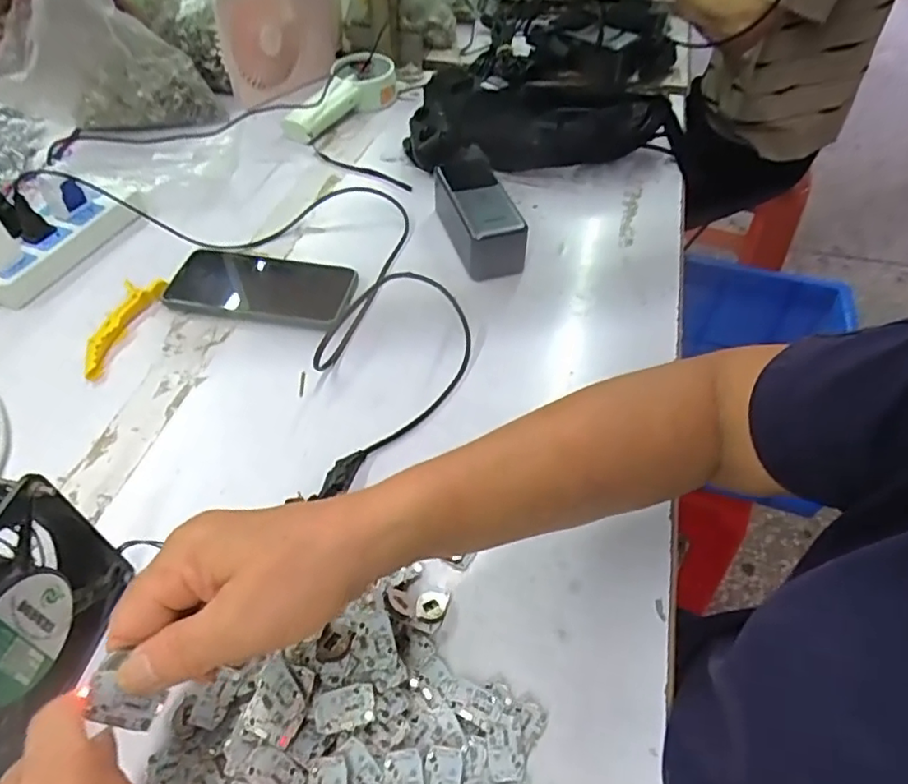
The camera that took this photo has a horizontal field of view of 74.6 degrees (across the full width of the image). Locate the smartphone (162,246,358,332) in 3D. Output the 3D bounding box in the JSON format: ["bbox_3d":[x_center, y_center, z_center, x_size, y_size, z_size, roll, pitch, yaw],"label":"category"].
[{"bbox_3d":[-0.171,-0.094,0.530,0.158,0.013,0.077,11,52,8],"label":"smartphone"}]

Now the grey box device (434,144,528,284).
[{"bbox_3d":[0.018,-0.169,0.566,0.061,0.050,0.129,-14,53,-11],"label":"grey box device"}]

